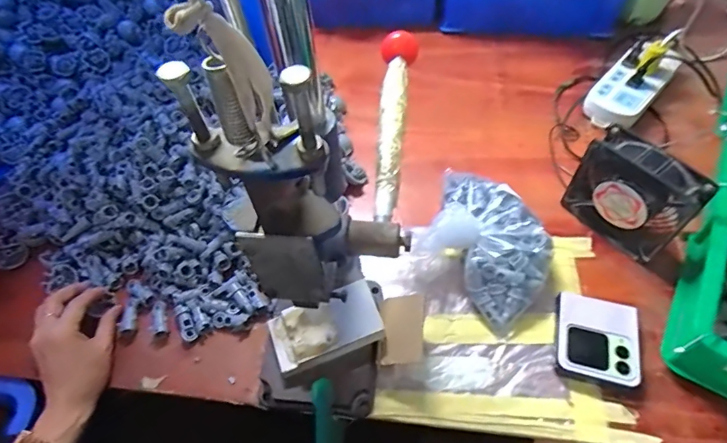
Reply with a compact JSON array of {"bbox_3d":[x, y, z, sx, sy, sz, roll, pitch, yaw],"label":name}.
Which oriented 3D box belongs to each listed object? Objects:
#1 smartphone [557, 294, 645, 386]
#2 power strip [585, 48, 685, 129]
[{"bbox_3d":[0.237,0.120,0.452,0.078,0.019,0.085,10,56,12],"label":"smartphone"},{"bbox_3d":[0.398,-0.203,0.658,0.075,0.032,0.176,36,64,26],"label":"power strip"}]

